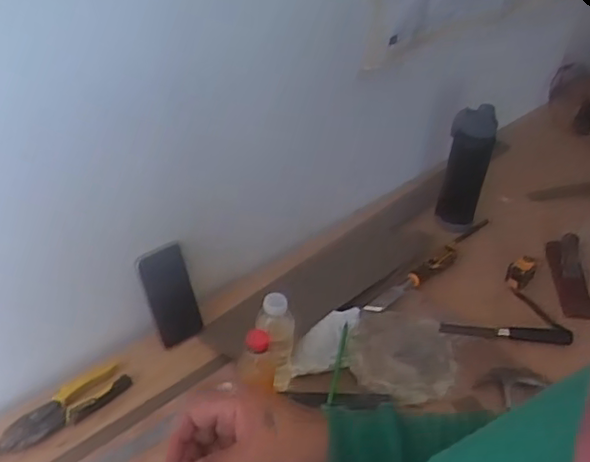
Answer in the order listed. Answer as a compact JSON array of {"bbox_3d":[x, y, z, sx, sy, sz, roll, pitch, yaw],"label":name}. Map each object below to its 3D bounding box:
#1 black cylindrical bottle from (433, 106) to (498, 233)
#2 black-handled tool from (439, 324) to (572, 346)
[{"bbox_3d":[0.331,-0.113,1.243,0.071,0.255,0.075,23,44,20],"label":"black cylindrical bottle"},{"bbox_3d":[0.358,0.170,1.094,0.221,0.015,0.027,5,41,1],"label":"black-handled tool"}]

